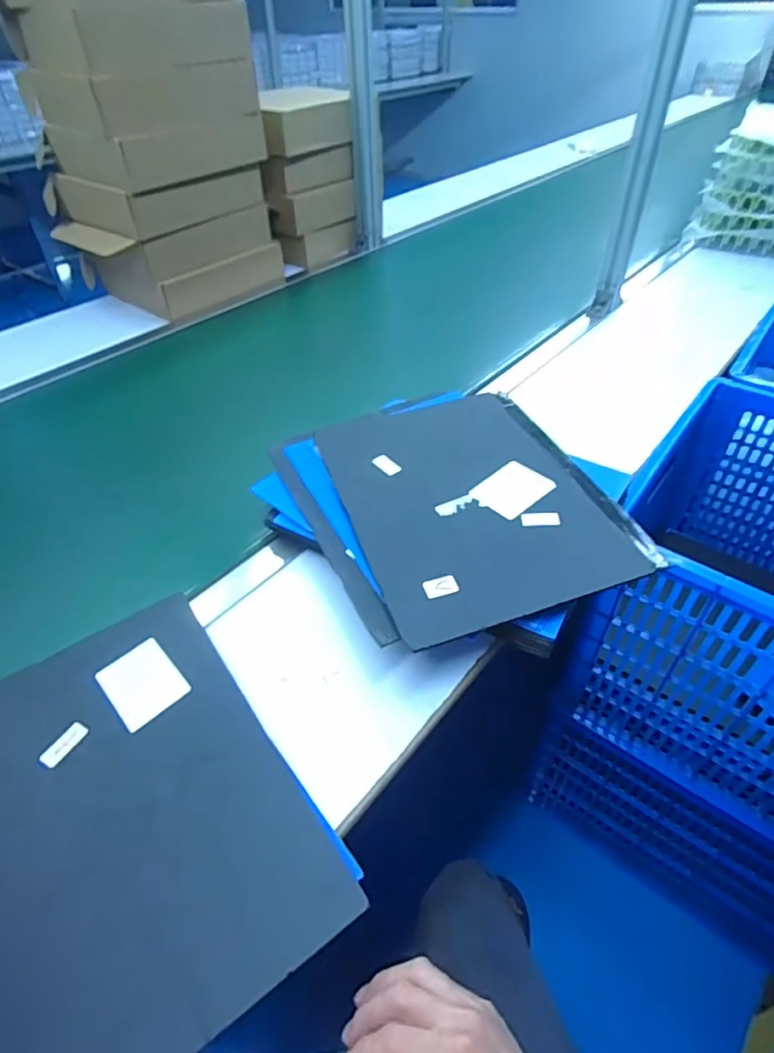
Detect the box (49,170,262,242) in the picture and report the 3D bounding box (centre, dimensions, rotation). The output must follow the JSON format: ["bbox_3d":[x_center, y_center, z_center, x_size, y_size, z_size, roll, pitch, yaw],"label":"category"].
[{"bbox_3d":[-0.486,-0.710,1.180,0.289,0.085,0.340,29,52,30],"label":"box"}]

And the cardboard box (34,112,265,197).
[{"bbox_3d":[-0.470,-0.771,1.138,0.273,0.087,0.328,25,50,27],"label":"cardboard box"}]

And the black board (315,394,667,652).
[{"bbox_3d":[0.088,-0.041,0.635,0.261,0.012,0.347,-16,46,-10],"label":"black board"}]

